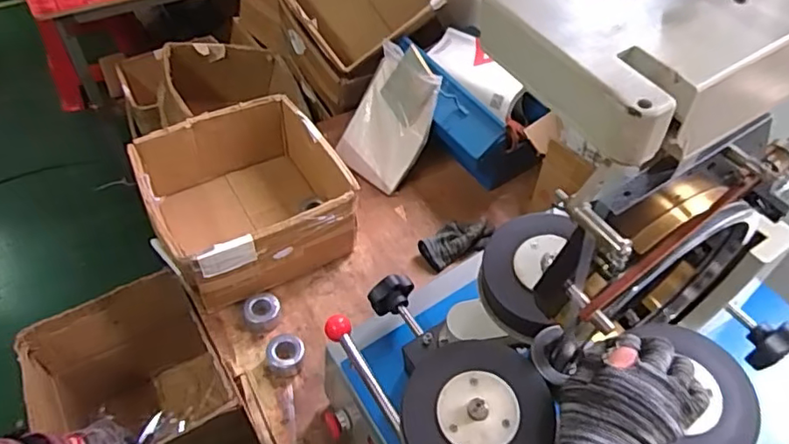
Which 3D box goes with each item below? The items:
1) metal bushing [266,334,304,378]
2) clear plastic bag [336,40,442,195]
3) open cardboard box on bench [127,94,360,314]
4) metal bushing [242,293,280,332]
[{"bbox_3d":[-0.182,0.222,0.948,0.062,0.032,0.063,2,50,-2],"label":"metal bushing"},{"bbox_3d":[-0.011,-0.228,1.212,0.186,0.288,0.050,40,27,29],"label":"clear plastic bag"},{"bbox_3d":[-0.264,-0.041,1.084,0.356,0.194,0.319,-23,55,-21],"label":"open cardboard box on bench"},{"bbox_3d":[-0.233,0.158,0.996,0.065,0.036,0.062,-12,52,-13],"label":"metal bushing"}]

